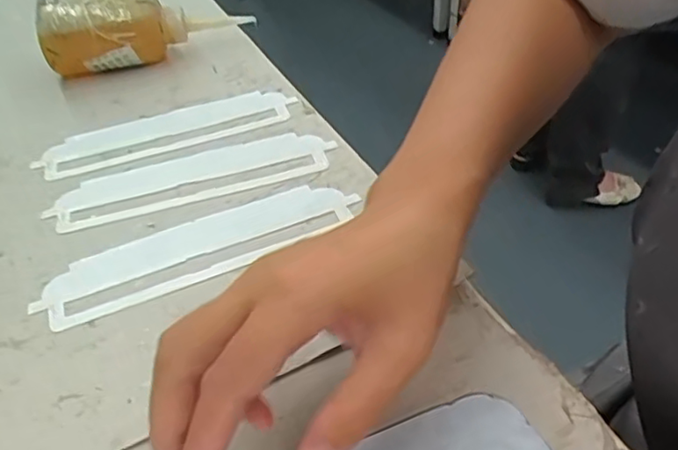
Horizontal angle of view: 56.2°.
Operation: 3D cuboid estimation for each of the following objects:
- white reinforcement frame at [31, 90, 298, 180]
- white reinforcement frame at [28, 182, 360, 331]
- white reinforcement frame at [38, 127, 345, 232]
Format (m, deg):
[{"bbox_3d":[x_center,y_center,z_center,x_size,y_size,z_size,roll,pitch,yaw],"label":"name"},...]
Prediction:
[{"bbox_3d":[-0.128,-0.072,0.476,0.185,0.006,0.055,-15,43,-11],"label":"white reinforcement frame"},{"bbox_3d":[-0.081,0.010,0.374,0.183,0.004,0.053,-21,44,-17],"label":"white reinforcement frame"},{"bbox_3d":[-0.099,-0.036,0.431,0.183,0.005,0.058,-15,41,-9],"label":"white reinforcement frame"}]

